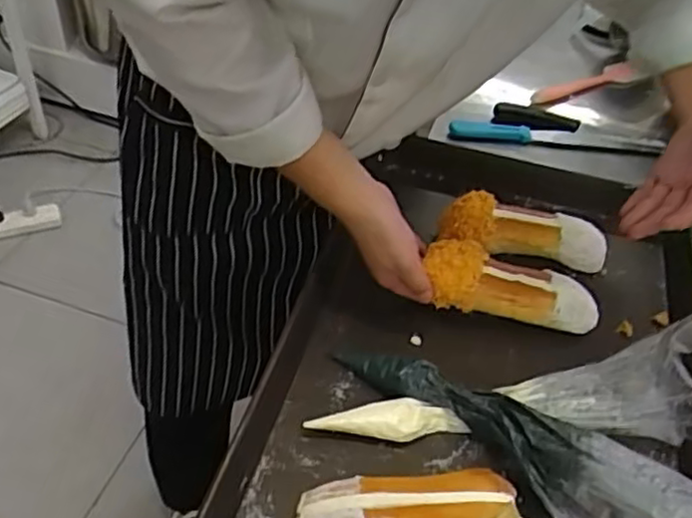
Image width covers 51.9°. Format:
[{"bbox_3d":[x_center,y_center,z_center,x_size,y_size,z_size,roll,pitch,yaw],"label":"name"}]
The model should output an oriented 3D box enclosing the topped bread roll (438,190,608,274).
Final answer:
[{"bbox_3d":[0.203,-0.035,0.819,0.181,0.044,0.065,8,43,2],"label":"topped bread roll"}]

